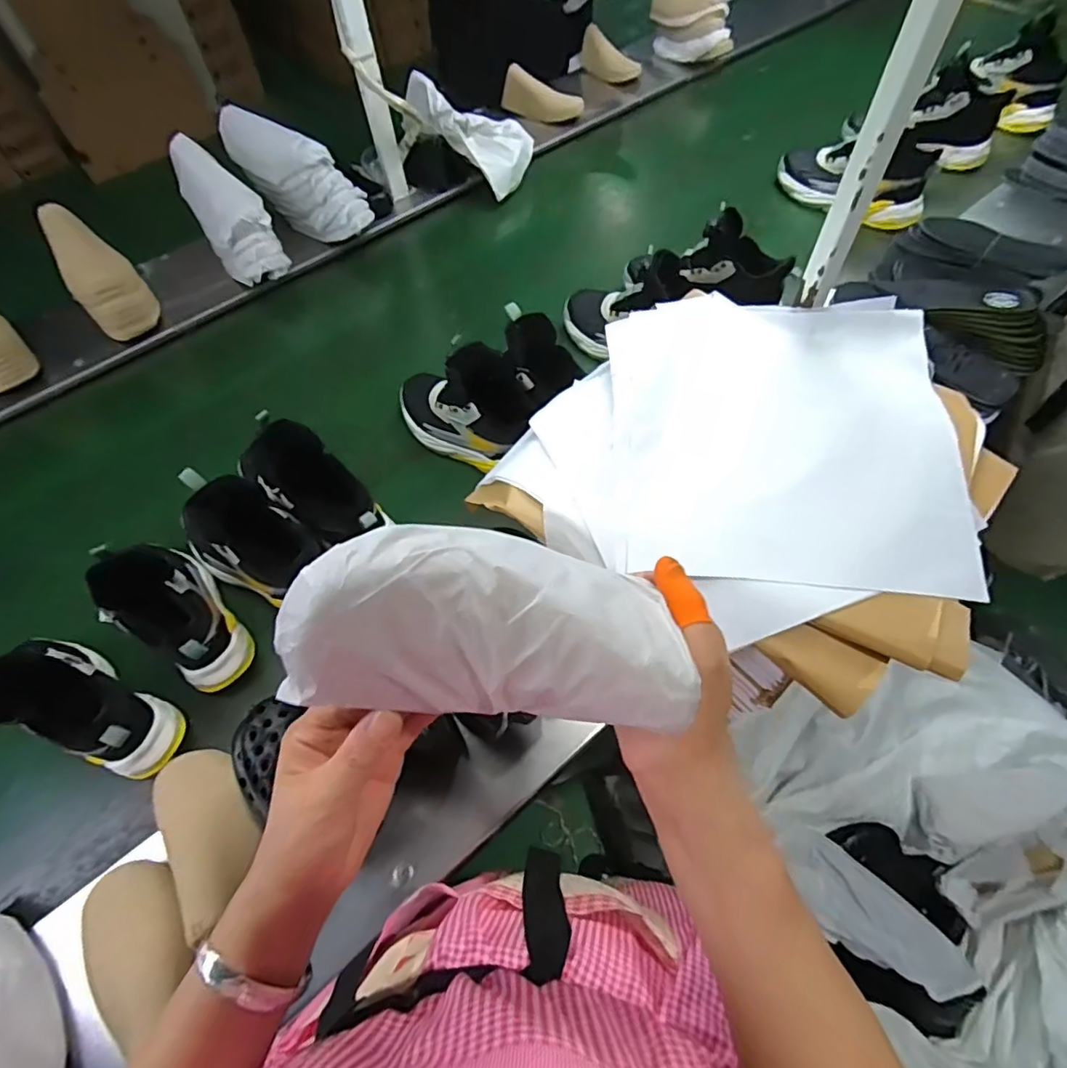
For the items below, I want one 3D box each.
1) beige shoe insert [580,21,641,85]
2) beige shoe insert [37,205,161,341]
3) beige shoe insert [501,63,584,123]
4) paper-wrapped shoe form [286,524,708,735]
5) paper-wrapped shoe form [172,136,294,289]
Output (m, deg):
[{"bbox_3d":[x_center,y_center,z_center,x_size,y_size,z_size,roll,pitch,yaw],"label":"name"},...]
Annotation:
[{"bbox_3d":[0.191,-1.204,1.438,0.159,0.077,0.063,27,62,-12],"label":"beige shoe insert"},{"bbox_3d":[-0.750,-0.446,0.983,0.108,0.183,0.168,-33,64,-15],"label":"beige shoe insert"},{"bbox_3d":[0.022,-1.007,1.297,0.189,0.081,0.080,16,61,-4],"label":"beige shoe insert"},{"bbox_3d":[-0.019,0.046,0.273,0.182,0.071,0.081,10,58,-17],"label":"paper-wrapped shoe form"},{"bbox_3d":[-0.555,-0.577,1.023,0.103,0.145,0.262,-38,106,-18],"label":"paper-wrapped shoe form"}]

